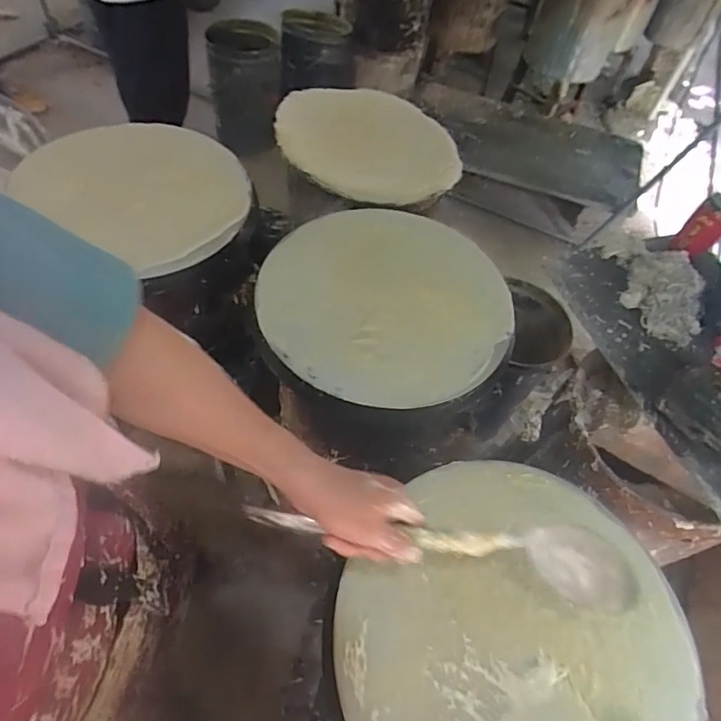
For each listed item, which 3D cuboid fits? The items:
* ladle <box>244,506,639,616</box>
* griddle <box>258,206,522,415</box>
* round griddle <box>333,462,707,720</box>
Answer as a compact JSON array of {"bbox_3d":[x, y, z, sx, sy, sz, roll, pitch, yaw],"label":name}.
[{"bbox_3d":[0.072,0.170,0.441,0.339,0.063,0.060,10,56,-8],"label":"ladle"},{"bbox_3d":[0.036,-0.092,0.761,0.356,0.033,0.354,4,56,-5],"label":"griddle"},{"bbox_3d":[0.175,0.292,0.526,0.355,0.053,0.379,1,57,-2],"label":"round griddle"}]

